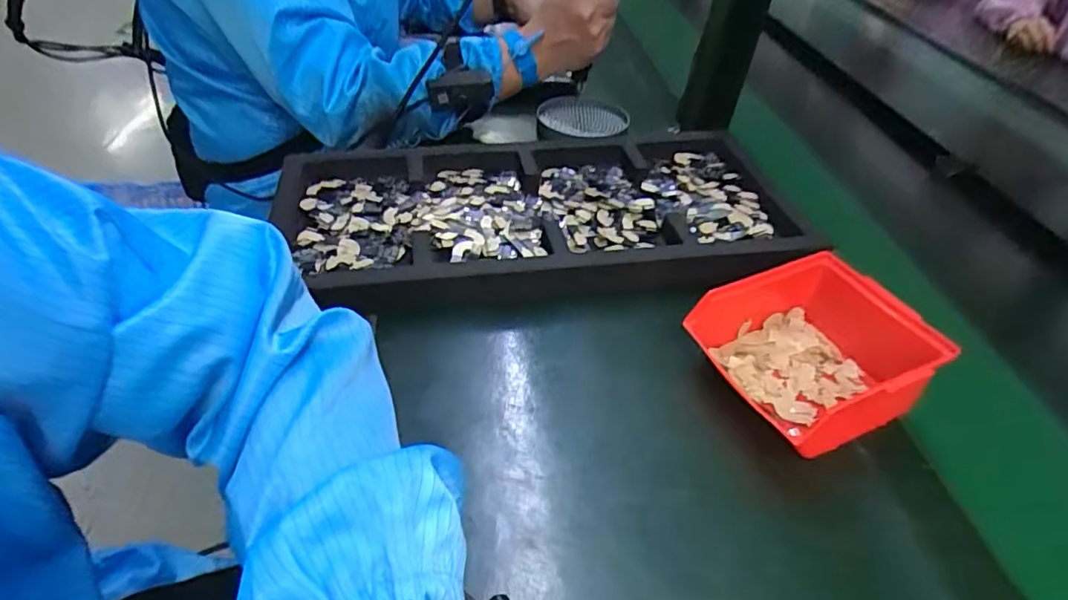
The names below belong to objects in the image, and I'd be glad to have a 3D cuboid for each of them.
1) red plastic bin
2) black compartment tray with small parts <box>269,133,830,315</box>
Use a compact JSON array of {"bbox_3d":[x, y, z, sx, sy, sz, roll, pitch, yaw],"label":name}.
[{"bbox_3d":[0.203,0.038,0.429,0.145,0.072,0.122,-13,45,-22],"label":"red plastic bin"},{"bbox_3d":[0.002,-0.088,0.570,0.486,0.041,0.246,-1,42,-10],"label":"black compartment tray with small parts"}]

